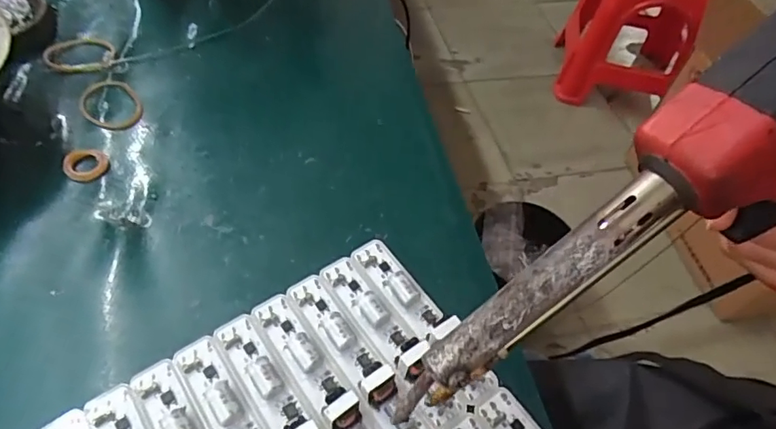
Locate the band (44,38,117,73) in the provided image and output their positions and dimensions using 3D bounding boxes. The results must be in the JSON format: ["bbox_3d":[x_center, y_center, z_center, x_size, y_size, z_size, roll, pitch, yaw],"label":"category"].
[{"bbox_3d":[-0.169,-0.089,0.280,0.036,0.004,0.030,-6,55,-8],"label":"band"}]

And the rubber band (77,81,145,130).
[{"bbox_3d":[-0.140,-0.056,0.256,0.027,0.004,0.038,-31,62,-24],"label":"rubber band"}]

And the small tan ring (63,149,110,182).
[{"bbox_3d":[-0.137,-0.023,0.230,0.018,0.004,0.019,2,54,-3],"label":"small tan ring"}]

